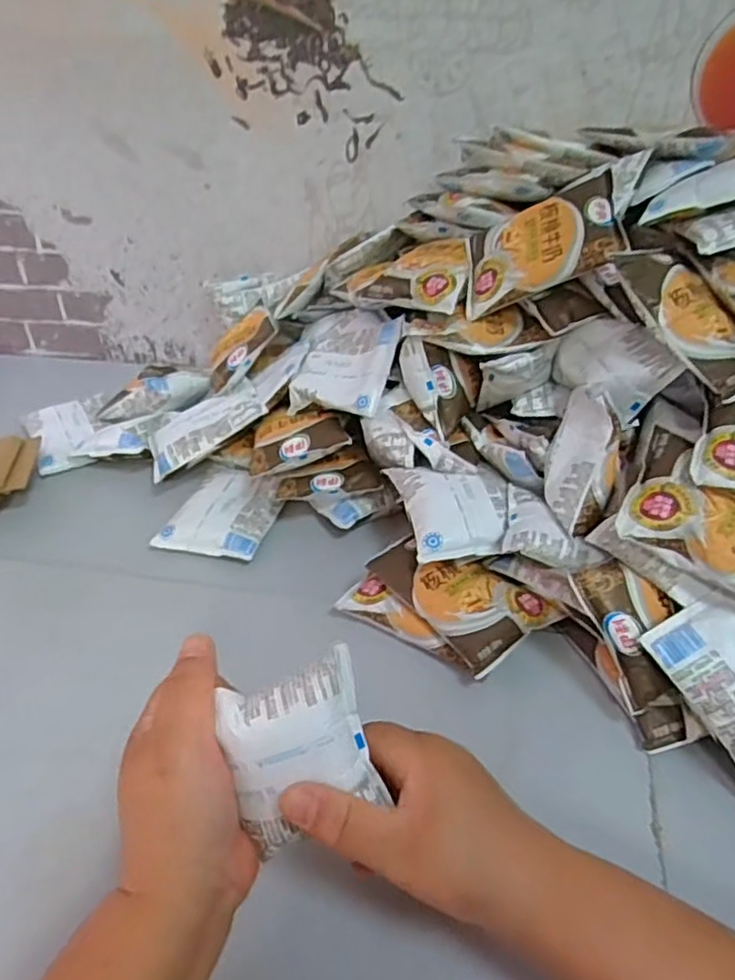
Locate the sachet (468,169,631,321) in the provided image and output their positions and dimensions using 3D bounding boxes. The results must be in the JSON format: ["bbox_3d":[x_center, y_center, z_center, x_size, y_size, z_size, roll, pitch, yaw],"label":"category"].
[{"bbox_3d":[0.135,-0.197,0.544,0.124,0.014,0.090,-16,57,29],"label":"sachet"}]

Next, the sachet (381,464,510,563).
[{"bbox_3d":[0.071,0.010,0.550,0.085,0.023,0.106,-6,37,-6],"label":"sachet"}]

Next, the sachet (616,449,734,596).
[{"bbox_3d":[0.225,0.029,0.427,0.123,0.019,0.062,30,79,10],"label":"sachet"}]

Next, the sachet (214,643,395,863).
[{"bbox_3d":[-0.030,0.126,0.333,0.066,0.077,0.017,-17,-1,-13],"label":"sachet"}]

